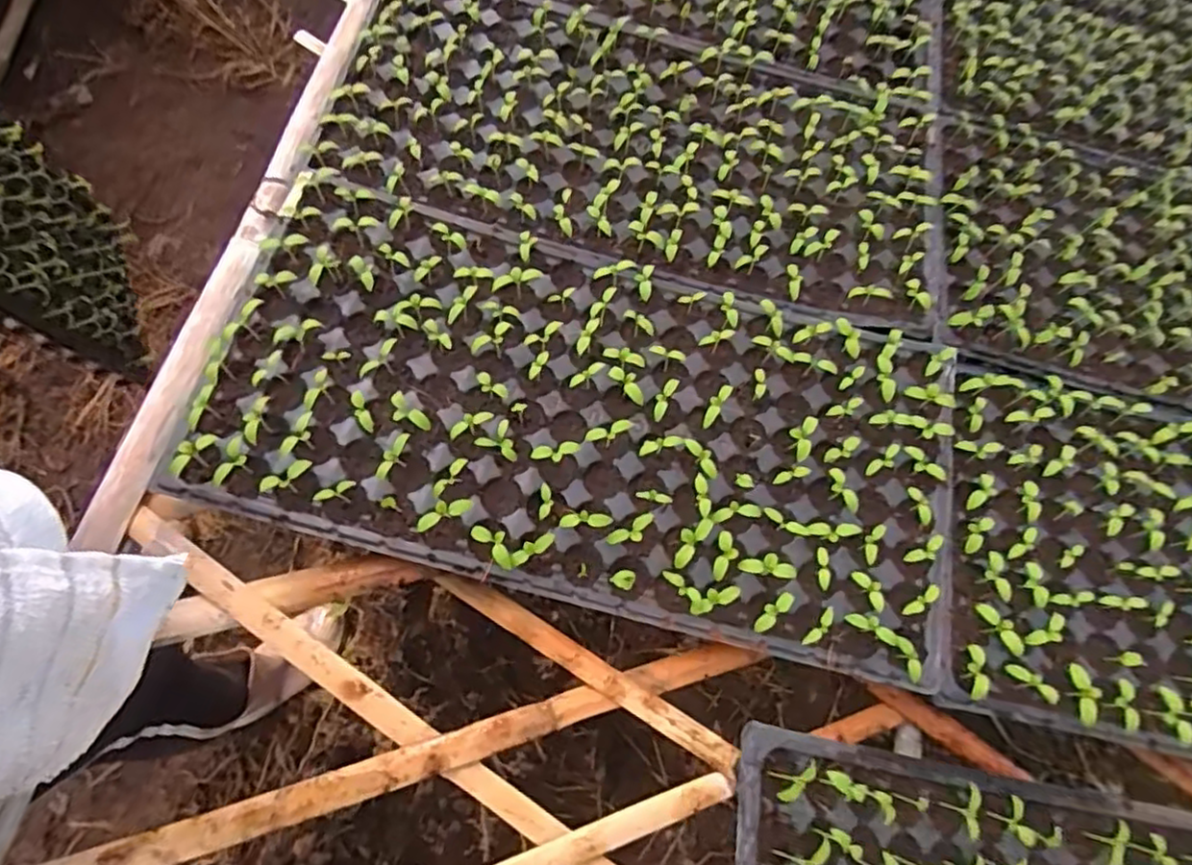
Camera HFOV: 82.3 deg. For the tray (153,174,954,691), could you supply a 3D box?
[{"bbox_3d":[0.004,-0.016,0.563,0.609,0.099,0.298,14,80,3],"label":"tray"}]

